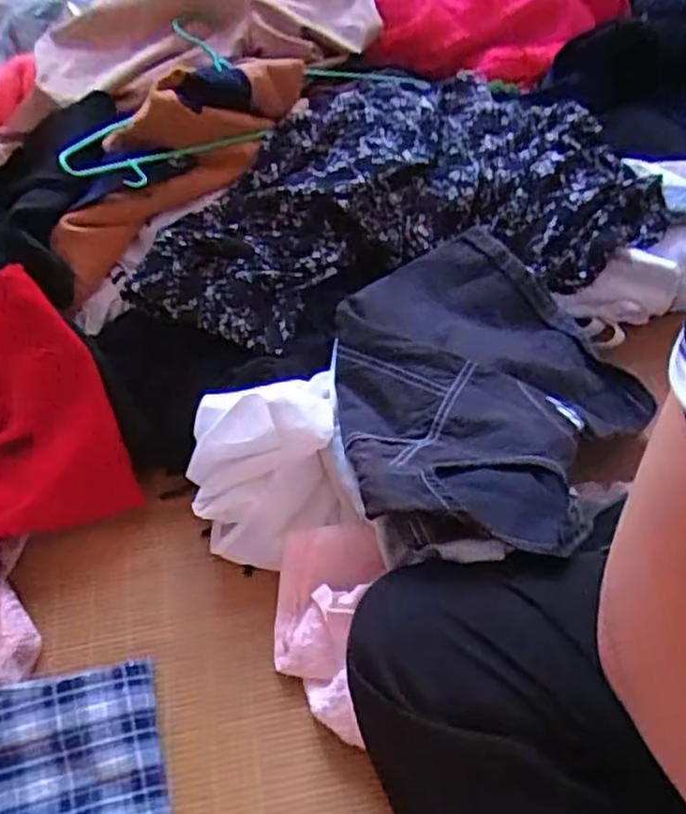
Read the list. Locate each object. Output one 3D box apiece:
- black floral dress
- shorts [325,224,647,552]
[{"bbox_3d":[0.043,-0.222,0.752,0.535,0.097,0.291,-17,57,-7],"label":"black floral dress"},{"bbox_3d":[0.114,-0.024,0.624,0.272,0.117,0.316,28,63,21],"label":"shorts"}]

